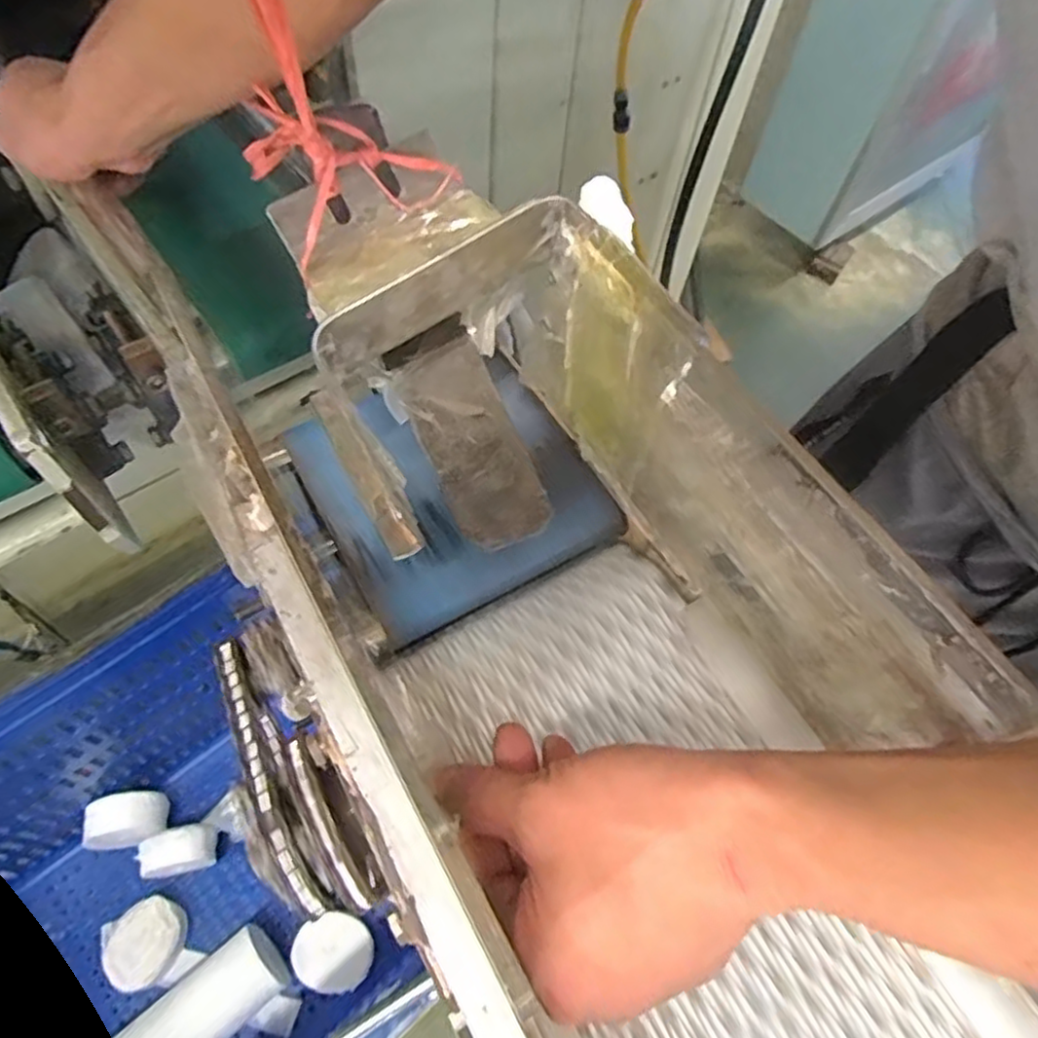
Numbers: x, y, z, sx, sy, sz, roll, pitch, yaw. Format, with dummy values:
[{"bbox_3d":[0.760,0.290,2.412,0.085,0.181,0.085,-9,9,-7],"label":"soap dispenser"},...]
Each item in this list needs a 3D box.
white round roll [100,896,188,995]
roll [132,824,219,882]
[{"bbox_3d":[-0.479,0.546,0.884,0.097,0.037,0.097,7,63,-14],"label":"white round roll"},{"bbox_3d":[-0.452,0.446,0.921,0.094,0.092,0.050,-9,60,-11],"label":"roll"}]

